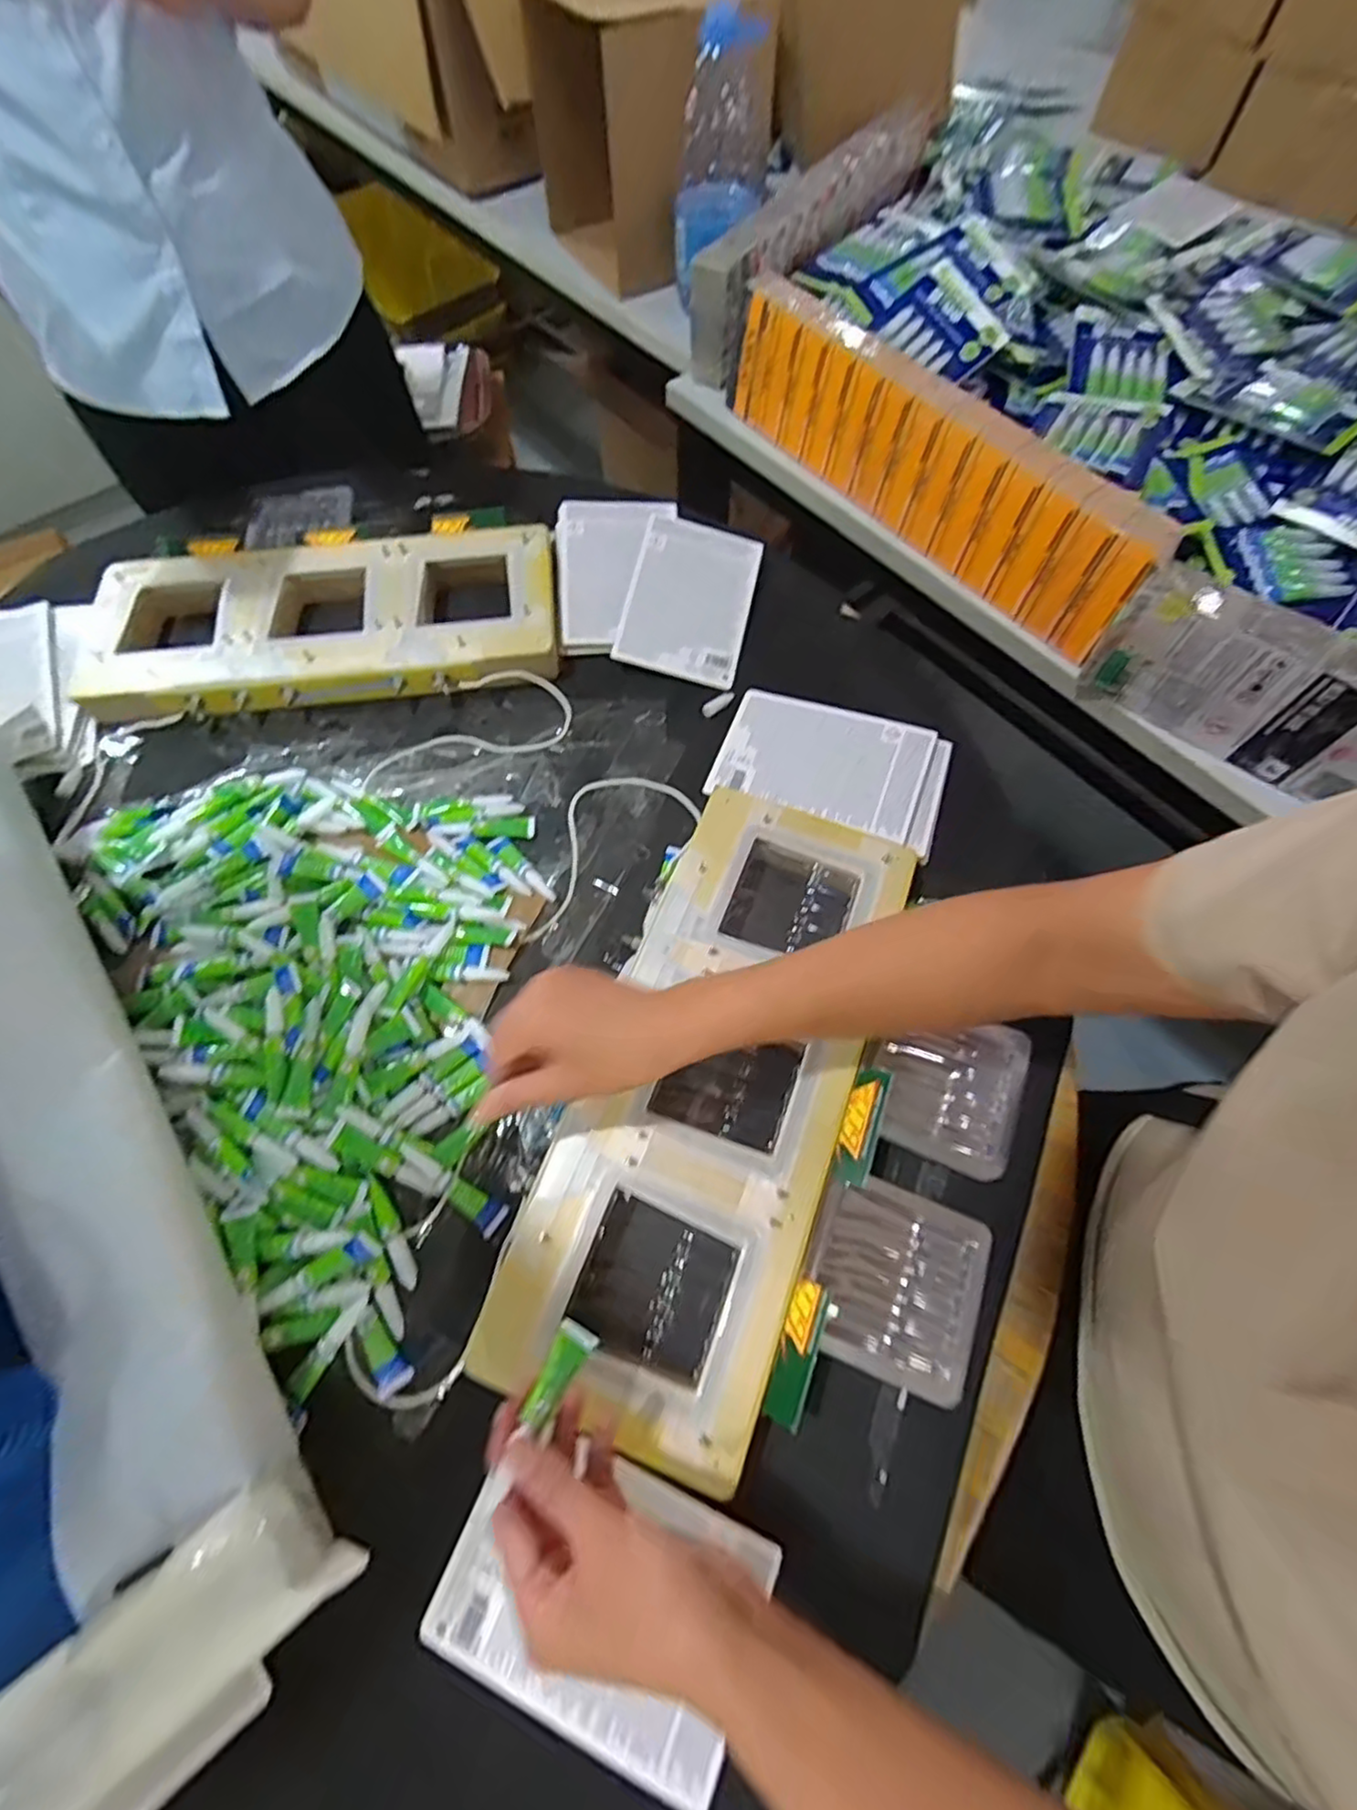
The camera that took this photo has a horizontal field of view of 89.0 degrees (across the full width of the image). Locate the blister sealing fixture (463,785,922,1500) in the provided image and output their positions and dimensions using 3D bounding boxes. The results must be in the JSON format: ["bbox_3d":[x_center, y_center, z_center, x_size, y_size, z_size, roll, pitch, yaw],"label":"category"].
[{"bbox_3d":[0.032,0.119,0.474,0.181,0.036,0.425,20,65,10],"label":"blister sealing fixture"}]

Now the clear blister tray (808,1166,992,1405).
[{"bbox_3d":[0.135,0.232,0.428,0.102,0.016,0.102,19,67,10],"label":"clear blister tray"}]

